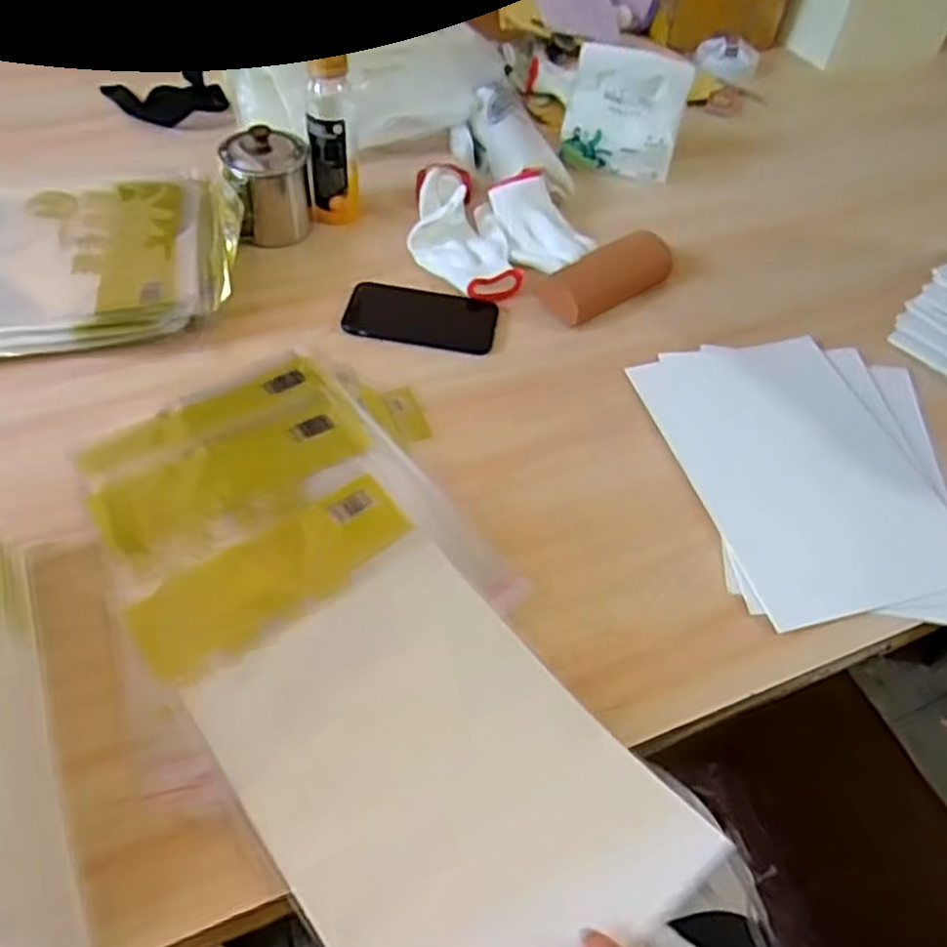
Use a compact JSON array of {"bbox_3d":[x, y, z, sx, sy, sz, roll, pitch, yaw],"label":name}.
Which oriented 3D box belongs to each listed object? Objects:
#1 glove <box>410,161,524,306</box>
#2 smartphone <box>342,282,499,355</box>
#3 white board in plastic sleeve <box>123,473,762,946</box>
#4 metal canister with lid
[{"bbox_3d":[-0.022,-0.272,0.827,0.103,0.044,0.217,-12,54,-14],"label":"glove"},{"bbox_3d":[-0.052,-0.159,0.761,0.148,0.014,0.083,11,52,3],"label":"smartphone"},{"bbox_3d":[-0.046,0.166,0.492,0.213,0.032,0.369,-32,55,-27],"label":"white board in plastic sleeve"},{"bbox_3d":[-0.221,-0.313,0.807,0.087,0.107,0.078,-9,53,-12],"label":"metal canister with lid"}]

